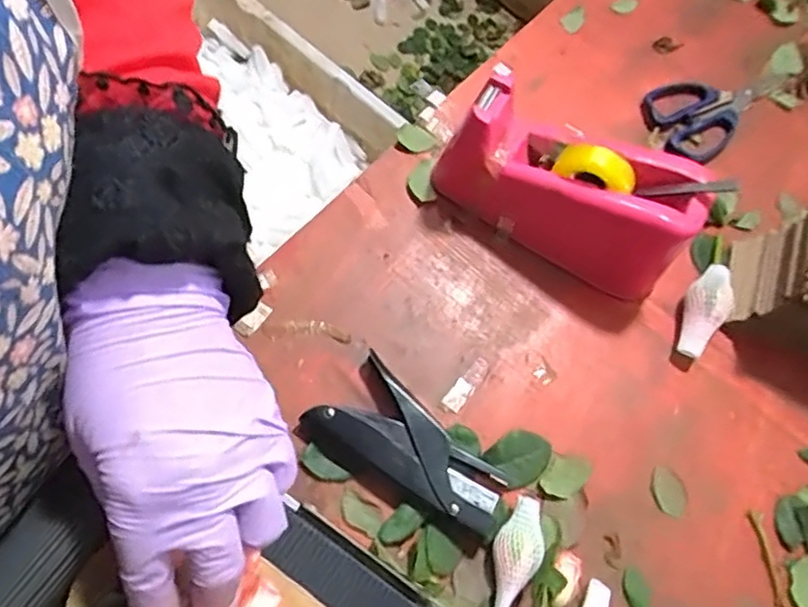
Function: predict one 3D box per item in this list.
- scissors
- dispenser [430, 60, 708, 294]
[{"bbox_3d":[0.300,-0.189,0.617,0.144,0.019,0.080,-29,75,-15],"label":"scissors"},{"bbox_3d":[0.126,-0.092,0.512,0.200,0.095,0.078,29,70,6],"label":"dispenser"}]

